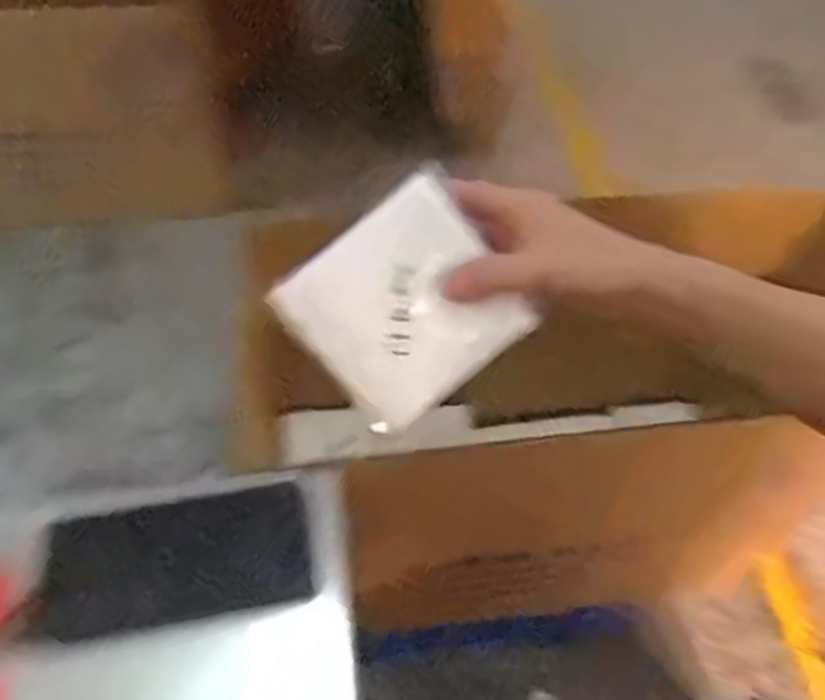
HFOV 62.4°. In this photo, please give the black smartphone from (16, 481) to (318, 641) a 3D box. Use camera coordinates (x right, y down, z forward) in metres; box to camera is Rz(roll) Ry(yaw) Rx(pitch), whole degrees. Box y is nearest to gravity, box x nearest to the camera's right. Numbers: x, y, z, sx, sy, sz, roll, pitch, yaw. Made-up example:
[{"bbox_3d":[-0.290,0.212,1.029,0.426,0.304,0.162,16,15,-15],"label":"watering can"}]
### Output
[{"bbox_3d":[-0.144,0.130,0.421,0.158,0.009,0.076,-7,79,-10],"label":"black smartphone"}]

